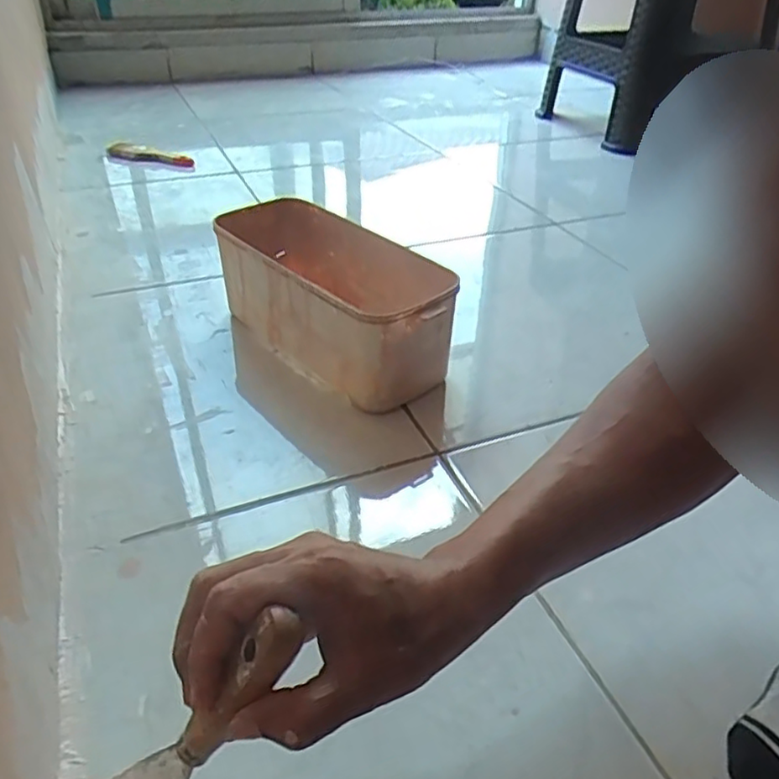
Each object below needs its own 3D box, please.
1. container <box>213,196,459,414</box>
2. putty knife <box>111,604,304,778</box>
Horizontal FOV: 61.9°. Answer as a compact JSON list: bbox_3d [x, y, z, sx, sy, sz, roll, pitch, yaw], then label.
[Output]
[{"bbox_3d":[-0.052,-0.095,0.676,0.144,0.114,0.280,-29,46,-34],"label":"container"},{"bbox_3d":[-0.090,0.166,0.287,0.015,0.172,0.062,25,19,-41],"label":"putty knife"}]

